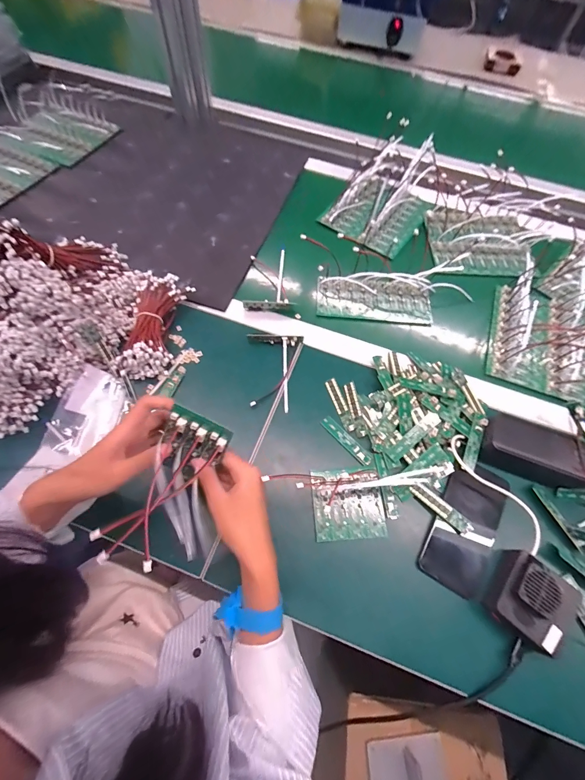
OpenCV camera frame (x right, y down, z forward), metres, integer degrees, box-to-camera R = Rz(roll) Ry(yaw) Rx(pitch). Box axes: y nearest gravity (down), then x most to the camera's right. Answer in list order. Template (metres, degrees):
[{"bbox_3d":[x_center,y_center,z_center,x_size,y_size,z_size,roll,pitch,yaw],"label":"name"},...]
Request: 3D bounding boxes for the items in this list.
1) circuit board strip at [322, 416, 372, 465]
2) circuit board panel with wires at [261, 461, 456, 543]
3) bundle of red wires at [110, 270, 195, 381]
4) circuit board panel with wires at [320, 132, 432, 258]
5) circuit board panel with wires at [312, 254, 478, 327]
[{"bbox_3d":[0.075,0.071,0.452,0.018,0.004,0.085,-39,71,-19],"label":"circuit board strip"},{"bbox_3d":[0.084,0.134,0.390,0.193,0.057,0.079,-3,64,-4],"label":"circuit board panel with wires"},{"bbox_3d":[-0.214,-0.098,0.500,0.075,0.056,0.175,8,63,1],"label":"bundle of red wires"},{"bbox_3d":[0.194,-0.402,0.648,0.169,0.072,0.245,34,67,14],"label":"circuit board panel with wires"},{"bbox_3d":[0.165,-0.167,0.538,0.243,0.066,0.089,0,63,-2],"label":"circuit board panel with wires"}]

